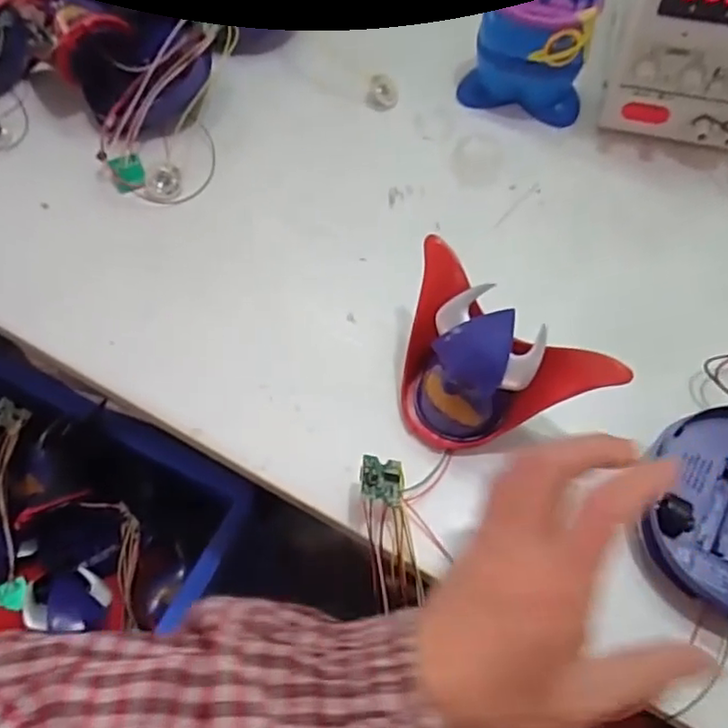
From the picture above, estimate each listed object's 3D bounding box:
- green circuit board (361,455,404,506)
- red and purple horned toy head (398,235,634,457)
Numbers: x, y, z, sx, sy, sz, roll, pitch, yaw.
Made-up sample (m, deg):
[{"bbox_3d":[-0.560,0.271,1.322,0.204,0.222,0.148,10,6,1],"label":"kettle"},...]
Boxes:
[{"bbox_3d":[0.011,0.062,0.338,0.028,0.004,0.023,18,67,-33],"label":"green circuit board"},{"bbox_3d":[0.063,0.005,0.354,0.123,0.098,0.048,33,28,7],"label":"red and purple horned toy head"}]

